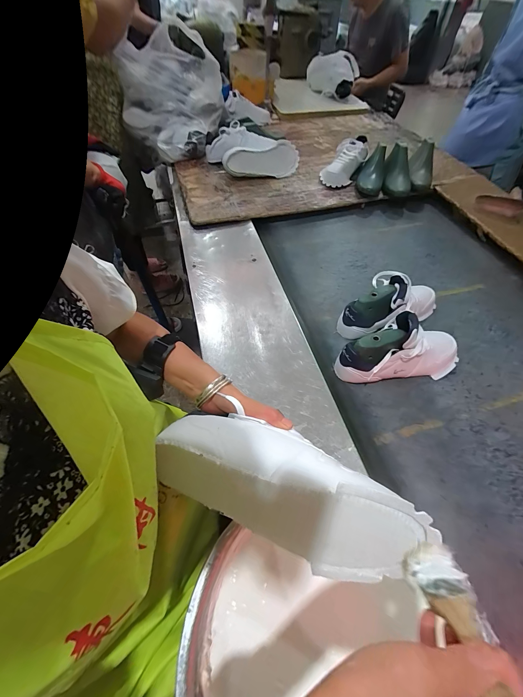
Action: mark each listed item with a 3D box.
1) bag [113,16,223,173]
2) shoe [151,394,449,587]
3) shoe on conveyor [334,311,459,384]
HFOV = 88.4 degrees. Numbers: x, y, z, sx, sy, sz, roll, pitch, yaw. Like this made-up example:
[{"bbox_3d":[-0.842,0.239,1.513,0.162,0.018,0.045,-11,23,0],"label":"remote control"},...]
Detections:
[{"bbox_3d":[-0.360,-0.979,1.045,0.365,0.321,0.355,0,56,-2],"label":"bag"},{"bbox_3d":[0.016,0.141,0.284,0.277,0.080,0.105,18,62,15],"label":"shoe"},{"bbox_3d":[0.314,-0.002,0.586,0.292,0.152,0.111,-2,58,-13],"label":"shoe on conveyor"}]

